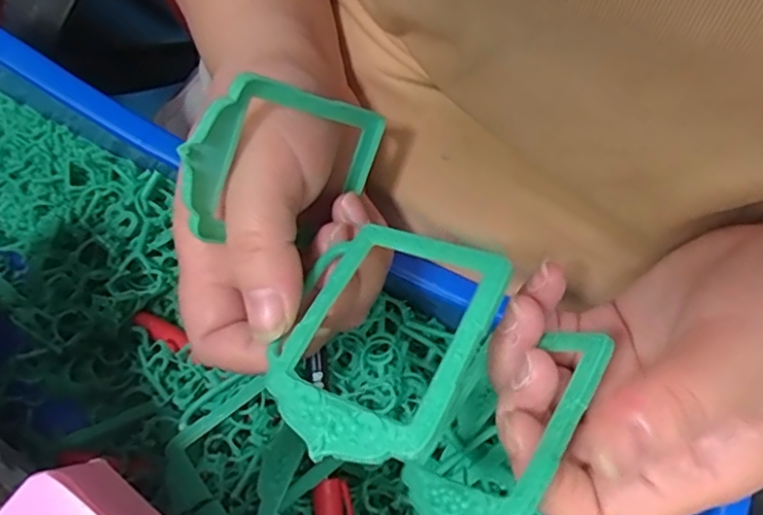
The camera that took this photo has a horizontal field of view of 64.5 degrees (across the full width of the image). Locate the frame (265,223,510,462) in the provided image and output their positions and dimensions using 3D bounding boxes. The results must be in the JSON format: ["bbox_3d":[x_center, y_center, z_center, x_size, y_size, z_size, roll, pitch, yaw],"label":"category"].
[{"bbox_3d":[0.000,0.021,0.167,0.052,0.004,0.069,17,61,28],"label":"frame"}]

